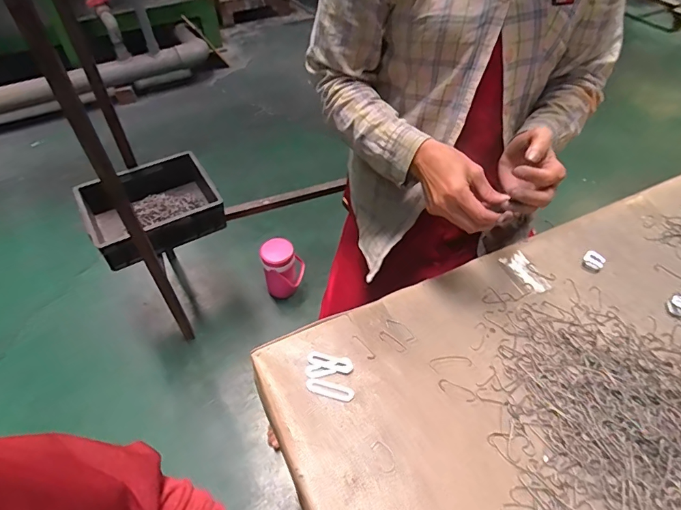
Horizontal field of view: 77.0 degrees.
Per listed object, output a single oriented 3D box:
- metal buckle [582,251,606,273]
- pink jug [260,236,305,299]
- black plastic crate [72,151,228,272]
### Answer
[{"bbox_3d":[0.372,0.009,0.629,0.028,0.004,0.036,35,57,25],"label":"metal buckle"},{"bbox_3d":[-0.190,0.052,1.440,0.139,0.197,0.116,-6,51,-5],"label":"pink jug"},{"bbox_3d":[-0.533,-0.130,1.225,0.349,0.132,0.280,-27,56,-21],"label":"black plastic crate"}]

